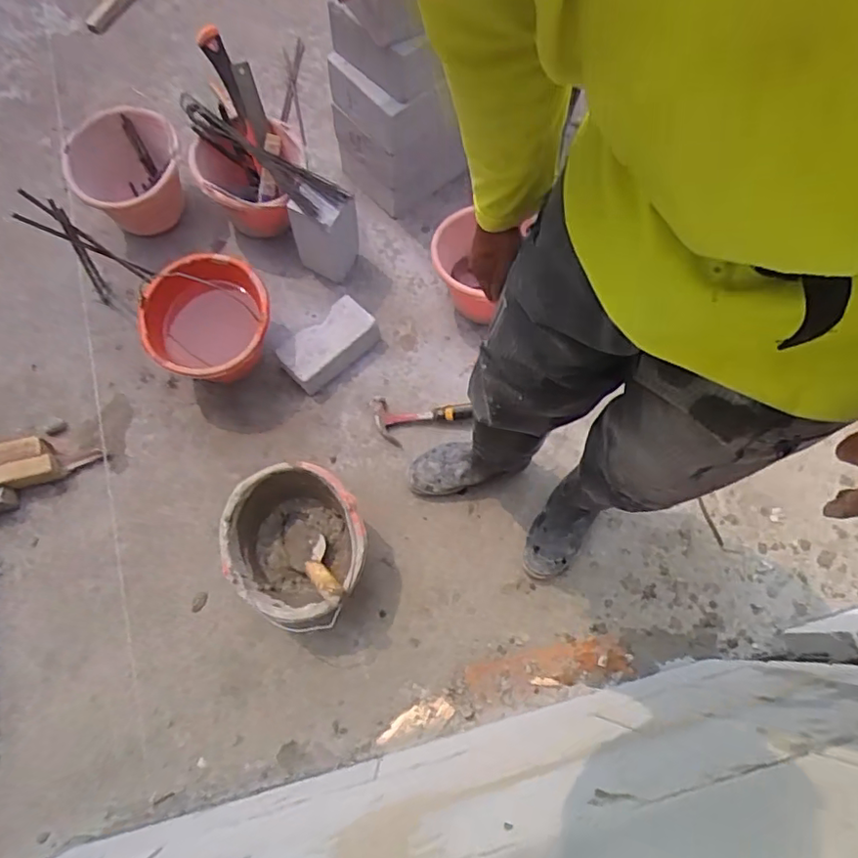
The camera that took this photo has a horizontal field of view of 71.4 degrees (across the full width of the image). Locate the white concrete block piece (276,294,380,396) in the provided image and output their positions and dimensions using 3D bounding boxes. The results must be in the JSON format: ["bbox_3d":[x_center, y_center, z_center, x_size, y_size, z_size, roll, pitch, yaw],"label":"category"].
[{"bbox_3d":[-0.206,-0.174,1.241,0.204,0.068,0.116,-38,77,-13],"label":"white concrete block piece"}]

